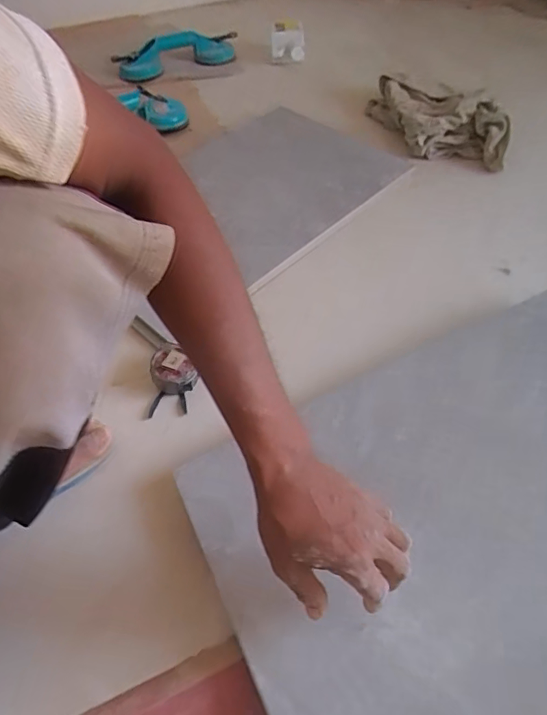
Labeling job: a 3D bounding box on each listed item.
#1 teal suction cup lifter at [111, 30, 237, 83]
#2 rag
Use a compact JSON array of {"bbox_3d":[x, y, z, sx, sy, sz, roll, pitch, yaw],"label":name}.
[{"bbox_3d":[-0.271,-0.835,1.323,0.337,0.087,0.114,-4,52,0],"label":"teal suction cup lifter"},{"bbox_3d":[0.330,-0.494,0.997,0.160,0.082,0.341,-16,53,-9],"label":"rag"}]

